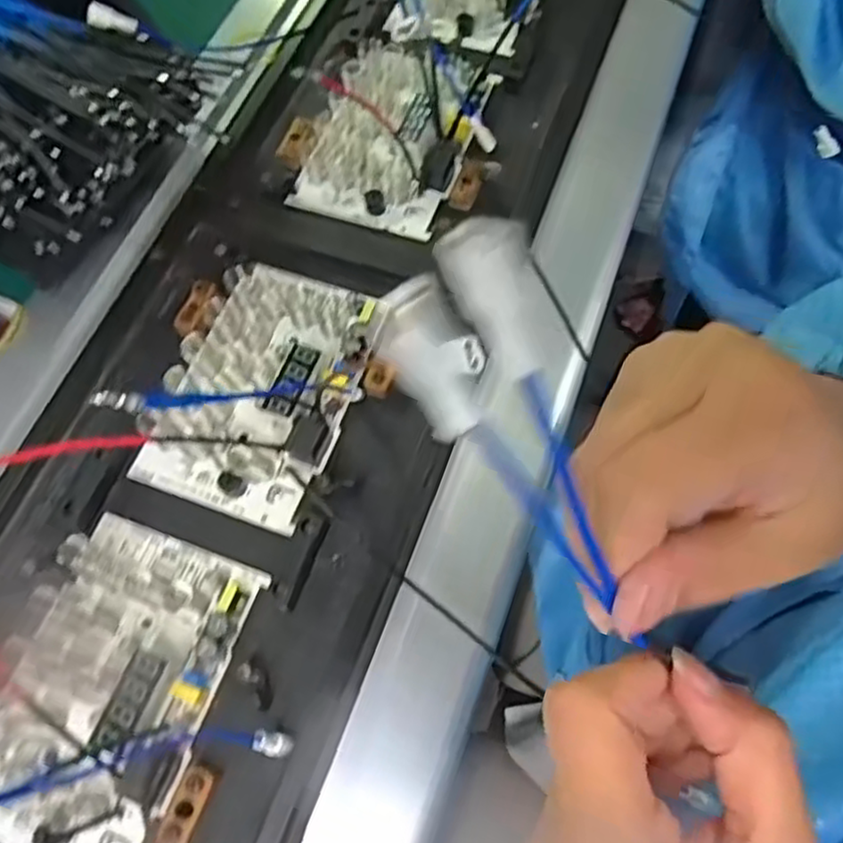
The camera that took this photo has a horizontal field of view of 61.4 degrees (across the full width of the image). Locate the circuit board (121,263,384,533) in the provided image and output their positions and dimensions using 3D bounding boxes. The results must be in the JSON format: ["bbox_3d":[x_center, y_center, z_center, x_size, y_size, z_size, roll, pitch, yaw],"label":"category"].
[{"bbox_3d":[-0.080,-0.022,0.360,0.090,0.018,0.135,24,67,10],"label":"circuit board"}]

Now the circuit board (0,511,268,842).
[{"bbox_3d":[-0.136,0.112,0.302,0.088,0.020,0.136,19,66,8],"label":"circuit board"}]

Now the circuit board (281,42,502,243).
[{"bbox_3d":[-0.014,-0.182,0.429,0.086,0.021,0.134,20,66,8],"label":"circuit board"}]

